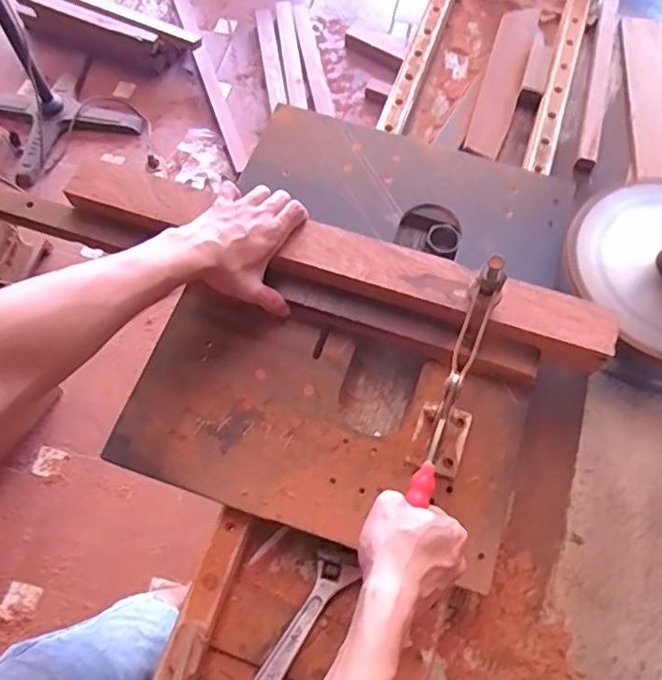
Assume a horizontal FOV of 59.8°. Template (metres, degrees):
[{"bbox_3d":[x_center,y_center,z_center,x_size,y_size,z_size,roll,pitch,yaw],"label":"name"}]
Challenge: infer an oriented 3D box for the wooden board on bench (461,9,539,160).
[{"bbox_3d":[0.254,-0.382,0.842,0.059,0.012,0.287,23,71,-6],"label":"wooden board on bench"}]

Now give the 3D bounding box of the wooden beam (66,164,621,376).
[{"bbox_3d":[-0.002,-0.091,0.625,0.595,0.042,0.071,18,68,8],"label":"wooden beam"}]

